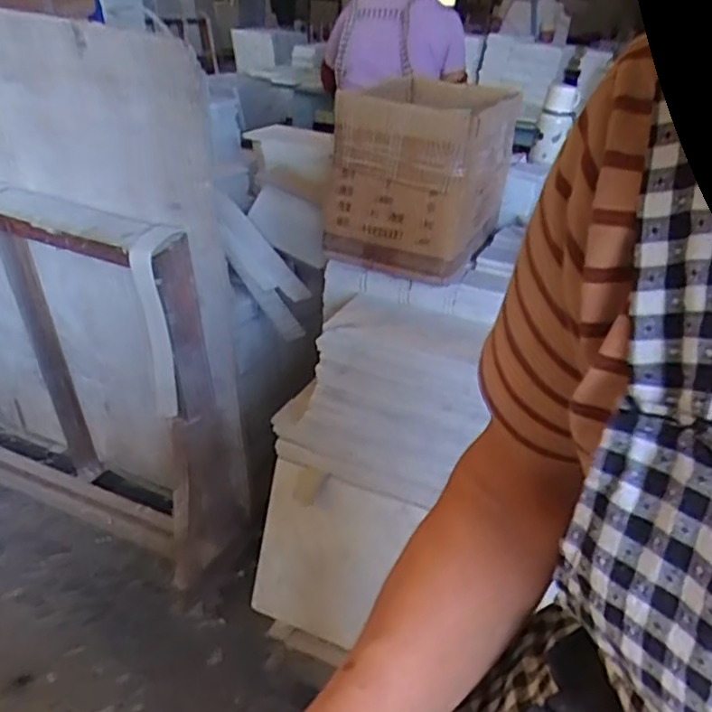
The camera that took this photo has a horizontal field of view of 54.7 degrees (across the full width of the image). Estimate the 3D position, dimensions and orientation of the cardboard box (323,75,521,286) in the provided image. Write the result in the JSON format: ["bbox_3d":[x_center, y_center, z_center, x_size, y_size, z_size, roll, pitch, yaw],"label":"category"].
[{"bbox_3d":[0.123,-0.322,1.218,0.243,0.268,0.371,15,30,18],"label":"cardboard box"}]

